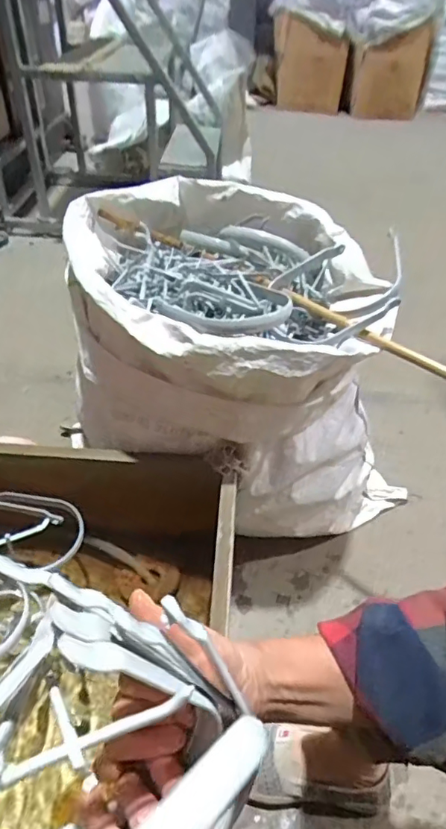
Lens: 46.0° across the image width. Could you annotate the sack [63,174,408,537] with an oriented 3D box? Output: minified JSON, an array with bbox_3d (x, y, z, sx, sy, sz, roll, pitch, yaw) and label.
[{"bbox_3d":[0.017,-0.102,0.983,0.549,0.482,0.575,-16,45,-20],"label":"sack"}]

